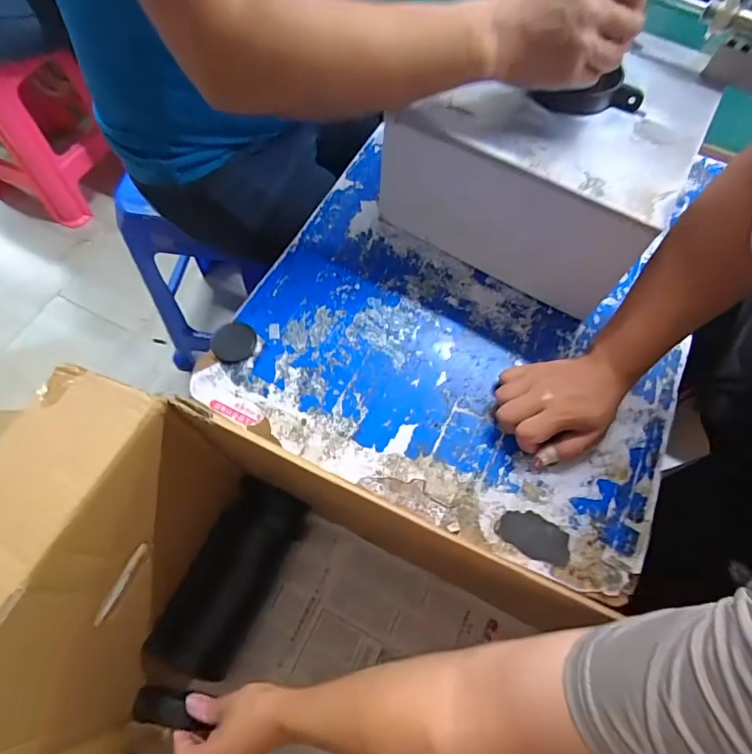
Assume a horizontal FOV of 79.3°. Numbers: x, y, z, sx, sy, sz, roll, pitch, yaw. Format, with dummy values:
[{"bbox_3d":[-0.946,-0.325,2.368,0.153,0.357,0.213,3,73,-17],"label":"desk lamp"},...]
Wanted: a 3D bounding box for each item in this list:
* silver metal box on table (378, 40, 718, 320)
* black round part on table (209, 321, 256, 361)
[{"bbox_3d":[0.220,-0.277,0.563,0.323,0.166,0.288,29,68,9],"label":"silver metal box on table"},{"bbox_3d":[-0.164,-0.040,0.522,0.047,0.010,0.049,1,66,-3],"label":"black round part on table"}]

